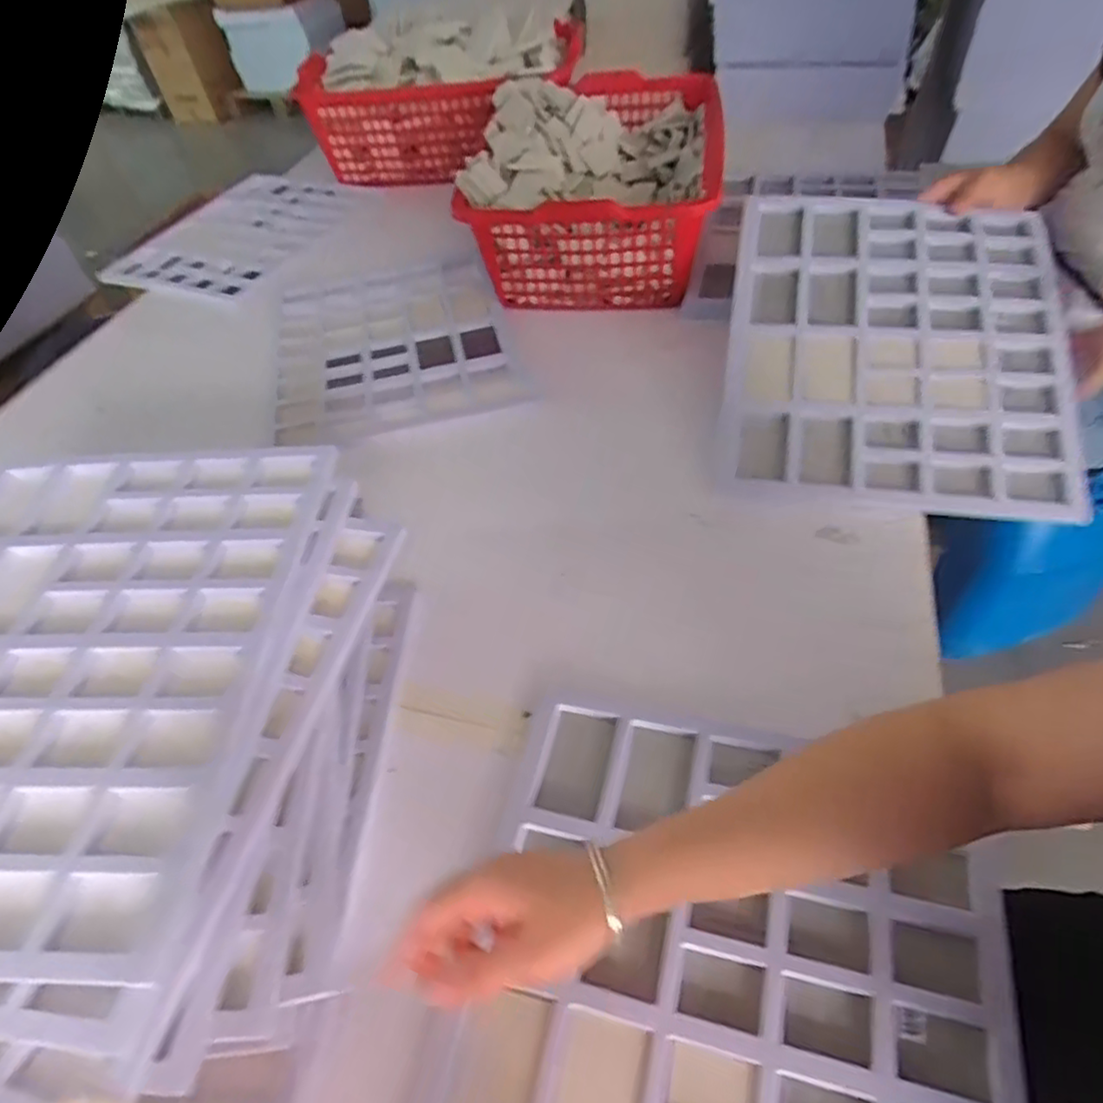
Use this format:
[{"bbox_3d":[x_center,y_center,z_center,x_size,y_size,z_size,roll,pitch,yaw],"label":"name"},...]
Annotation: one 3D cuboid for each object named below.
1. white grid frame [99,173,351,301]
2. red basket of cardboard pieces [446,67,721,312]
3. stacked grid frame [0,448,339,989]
[{"bbox_3d":[-0.559,-0.590,1.197,0.283,0.024,0.406,13,53,17],"label":"white grid frame"},{"bbox_3d":[0.076,-0.563,1.029,0.343,0.224,0.466,6,51,12],"label":"red basket of cardboard pieces"},{"bbox_3d":[-0.373,0.075,0.502,0.326,0.017,0.414,-1,51,4],"label":"stacked grid frame"}]

